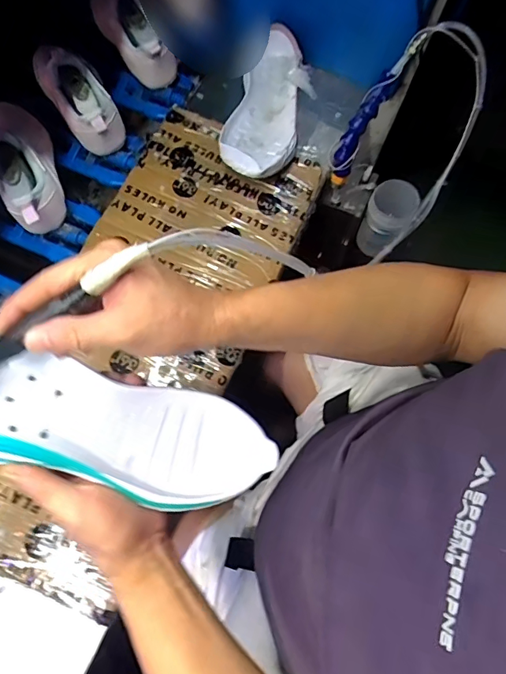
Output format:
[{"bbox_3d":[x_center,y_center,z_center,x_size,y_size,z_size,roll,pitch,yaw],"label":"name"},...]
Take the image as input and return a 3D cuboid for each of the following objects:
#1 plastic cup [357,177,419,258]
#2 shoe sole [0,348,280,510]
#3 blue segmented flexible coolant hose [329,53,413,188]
[{"bbox_3d":[0.217,-0.191,0.749,0.069,0.109,0.070,0,70,1],"label":"plastic cup"},{"bbox_3d":[-0.104,0.071,0.356,0.268,0.043,0.089,20,68,-25],"label":"shoe sole"},{"bbox_3d":[0.143,-0.276,0.599,0.025,0.170,0.037,42,41,14],"label":"blue segmented flexible coolant hose"}]

